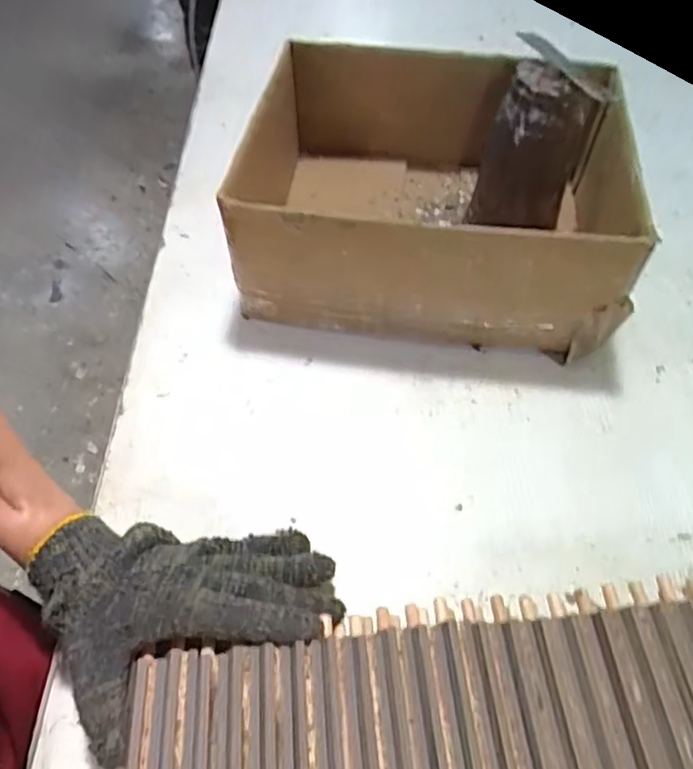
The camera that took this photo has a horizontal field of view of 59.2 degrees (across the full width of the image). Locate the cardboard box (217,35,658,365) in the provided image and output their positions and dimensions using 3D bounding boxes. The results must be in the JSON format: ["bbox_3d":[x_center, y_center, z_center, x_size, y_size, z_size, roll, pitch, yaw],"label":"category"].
[{"bbox_3d":[0.079,-0.171,0.536,0.306,0.165,0.241,5,55,4],"label":"cardboard box"}]

